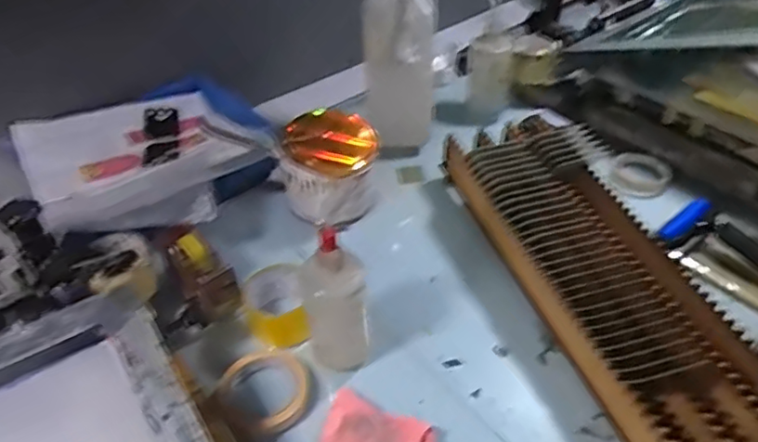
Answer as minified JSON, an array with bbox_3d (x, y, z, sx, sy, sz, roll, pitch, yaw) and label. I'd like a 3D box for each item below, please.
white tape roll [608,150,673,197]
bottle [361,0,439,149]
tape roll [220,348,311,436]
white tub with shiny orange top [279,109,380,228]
[{"bbox_3d":[0.418,-0.074,0.970,0.082,0.037,0.087,-1,42,1],"label":"white tape roll"},{"bbox_3d":[0.033,-0.265,0.988,0.113,0.294,0.093,4,43,6],"label":"bottle"},{"bbox_3d":[-0.127,0.189,0.686,0.097,0.030,0.101,-1,42,1],"label":"tape roll"},{"bbox_3d":[-0.072,-0.079,0.927,0.138,0.128,0.147,2,43,3],"label":"white tub with shiny orange top"}]

